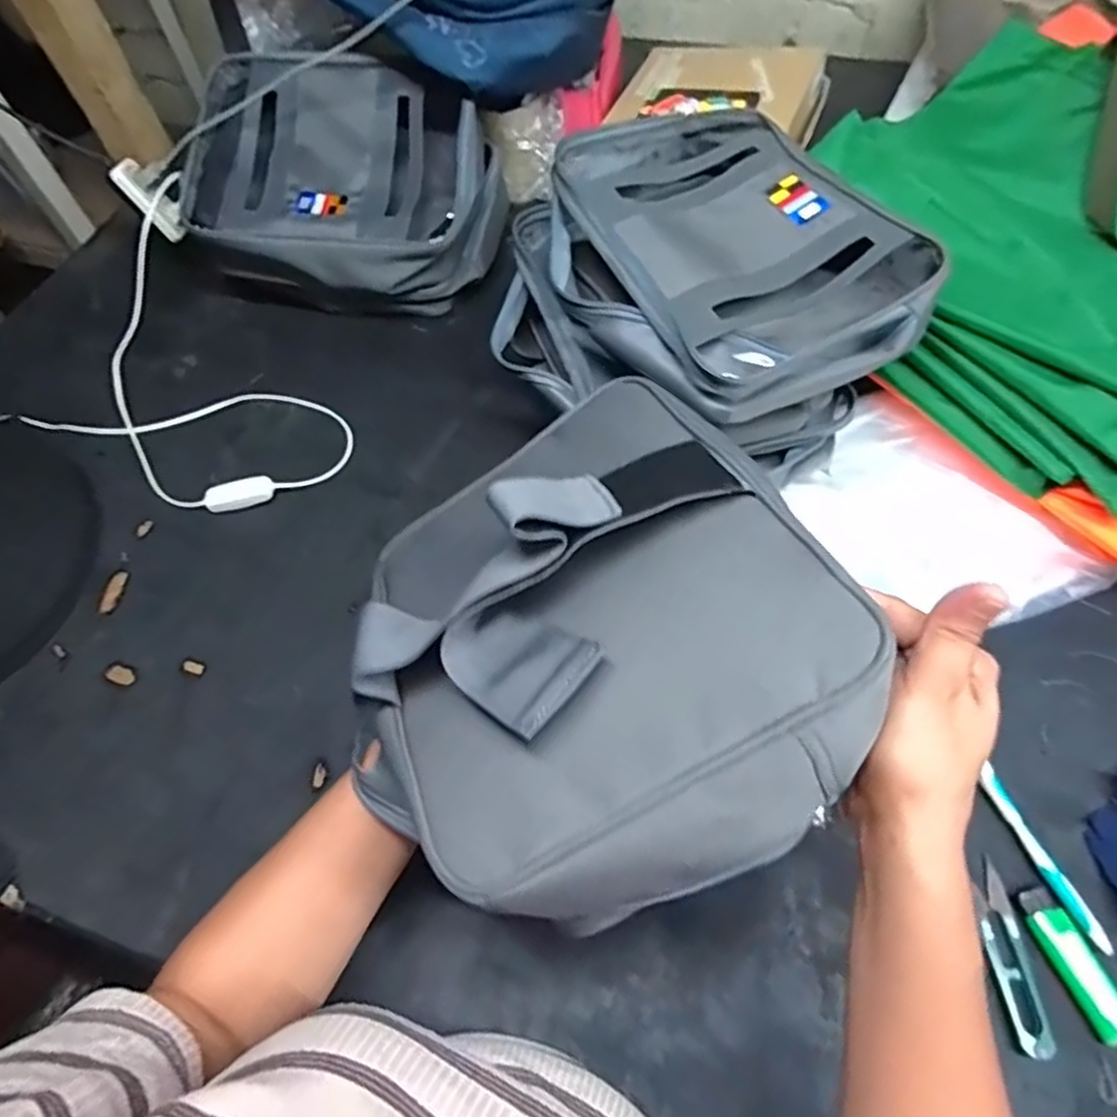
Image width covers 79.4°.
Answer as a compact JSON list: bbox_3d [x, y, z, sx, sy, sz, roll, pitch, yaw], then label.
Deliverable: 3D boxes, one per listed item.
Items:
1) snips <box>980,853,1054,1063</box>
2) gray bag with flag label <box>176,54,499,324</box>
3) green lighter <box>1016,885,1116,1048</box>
[{"bbox_3d":[0.271,0.239,0.406,0.021,0.011,0.100,0,61,4],"label":"snips"},{"bbox_3d":[-0.222,-0.368,0.694,0.297,0.148,0.207,7,62,8],"label":"gray bag with flag label"},{"bbox_3d":[0.305,0.237,0.395,0.024,0.015,0.079,-16,61,-5],"label":"green lighter"}]

